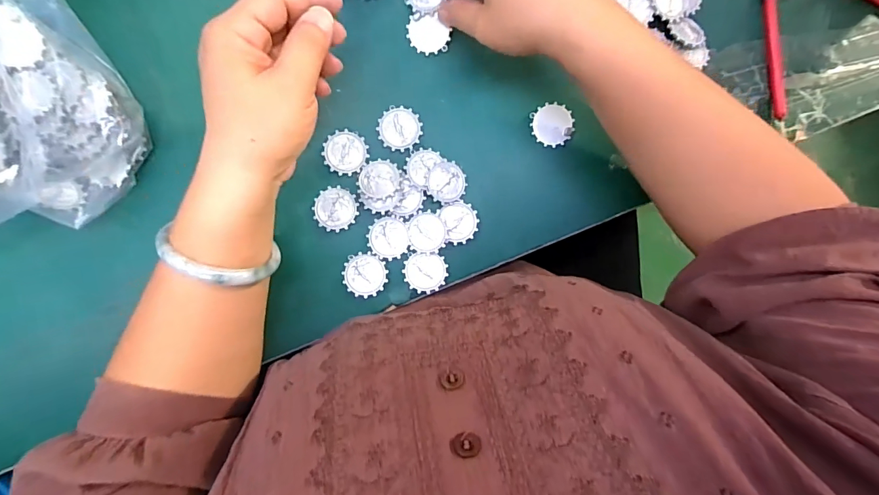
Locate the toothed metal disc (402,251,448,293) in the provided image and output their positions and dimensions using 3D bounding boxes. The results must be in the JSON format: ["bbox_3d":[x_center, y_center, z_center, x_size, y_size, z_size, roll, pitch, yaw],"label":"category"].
[{"bbox_3d":[-0.010,0.019,0.330,0.033,0.004,0.030,0,91,-6],"label":"toothed metal disc"}]

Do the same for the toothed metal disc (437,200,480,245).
[{"bbox_3d":[0.016,-0.020,0.332,0.029,0.004,0.032,-18,93,-5],"label":"toothed metal disc"}]

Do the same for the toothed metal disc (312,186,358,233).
[{"bbox_3d":[-0.080,-0.030,0.321,0.032,0.004,0.033,0,91,-6],"label":"toothed metal disc"}]

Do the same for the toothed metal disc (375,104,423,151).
[{"bbox_3d":[-0.031,-0.093,0.327,0.033,0.004,0.033,0,91,-6],"label":"toothed metal disc"}]

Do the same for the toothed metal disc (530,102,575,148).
[{"bbox_3d":[0.091,-0.098,0.338,0.032,0.004,0.032,0,91,-6],"label":"toothed metal disc"}]

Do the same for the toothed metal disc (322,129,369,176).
[{"bbox_3d":[-0.072,-0.073,0.322,0.032,0.004,0.033,0,91,-6],"label":"toothed metal disc"}]

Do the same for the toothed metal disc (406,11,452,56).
[{"bbox_3d":[-0.008,-0.165,0.325,0.031,0.004,0.028,-3,101,3],"label":"toothed metal disc"}]

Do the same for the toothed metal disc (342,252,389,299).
[{"bbox_3d":[-0.057,0.021,0.328,0.033,0.004,0.033,-7,92,-6],"label":"toothed metal disc"}]

